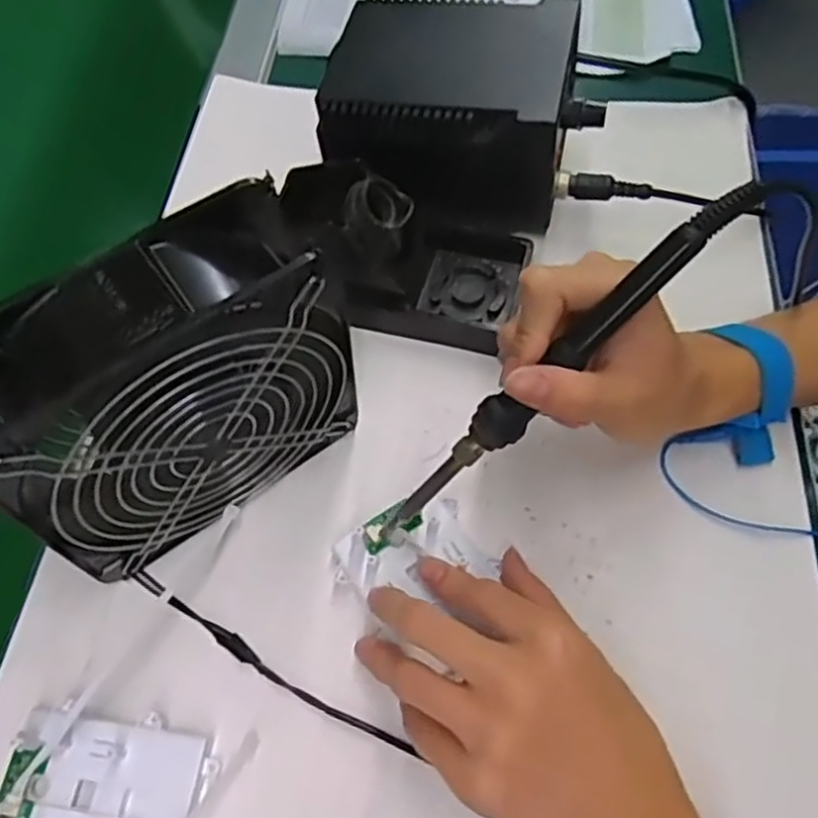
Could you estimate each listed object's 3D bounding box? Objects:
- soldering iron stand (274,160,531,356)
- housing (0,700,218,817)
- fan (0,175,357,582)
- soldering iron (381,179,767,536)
[{"bbox_3d":[-0.006,-0.094,0.421,0.152,0.074,0.078,11,62,7],"label":"soldering iron stand"},{"bbox_3d":[-0.129,0.163,0.303,0.081,0.018,0.062,5,61,4],"label":"housing"},{"bbox_3d":[-0.101,-0.002,0.316,0.147,0.154,0.062,-37,66,-18],"label":"fan"},{"bbox_3d":[0.059,-0.012,0.306,0.212,0.022,0.019,-47,62,23],"label":"soldering iron"}]

